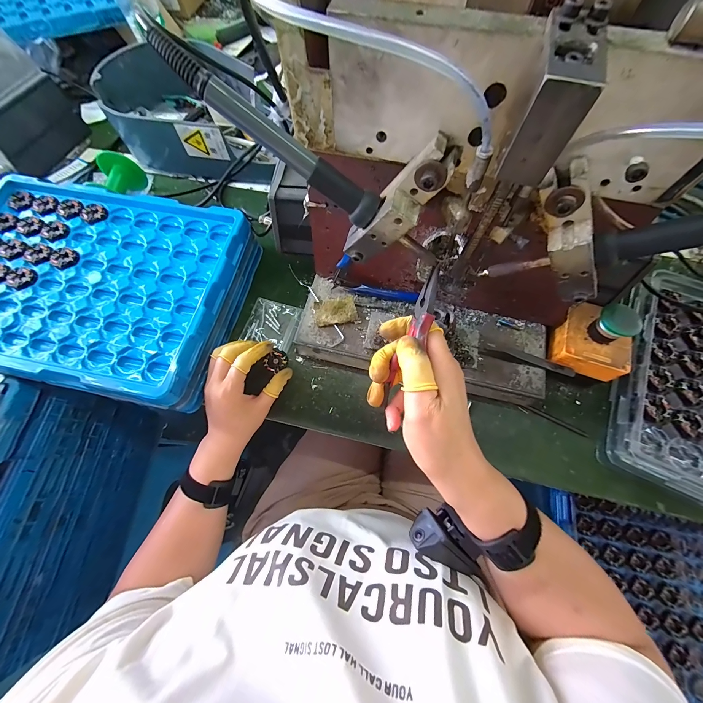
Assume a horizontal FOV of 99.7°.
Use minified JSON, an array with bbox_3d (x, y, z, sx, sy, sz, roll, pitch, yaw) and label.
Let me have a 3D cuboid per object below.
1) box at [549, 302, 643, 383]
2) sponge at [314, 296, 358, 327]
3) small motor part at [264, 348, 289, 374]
[{"bbox_3d":[0.281,-0.017,0.338,0.074,0.066,0.078,22,72,9],"label":"box"},{"bbox_3d":[-0.020,-0.050,0.369,0.050,0.013,0.032,-11,70,-3],"label":"sponge"},{"bbox_3d":[-0.094,0.012,0.372,0.023,0.012,0.028,41,75,14],"label":"small motor part"}]

